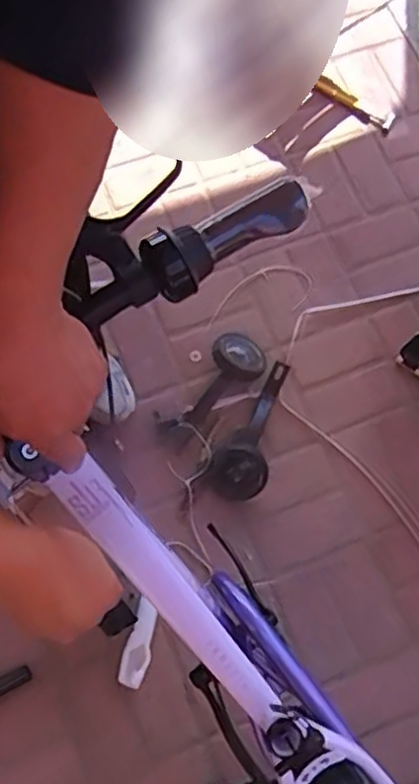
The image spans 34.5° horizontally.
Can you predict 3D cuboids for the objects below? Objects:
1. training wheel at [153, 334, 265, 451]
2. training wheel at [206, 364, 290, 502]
[{"bbox_3d":[-0.001,-0.003,1.285,0.103,0.062,0.255,43,89,12],"label":"training wheel"},{"bbox_3d":[0.100,0.082,1.270,0.105,0.069,0.275,32,76,8],"label":"training wheel"}]

